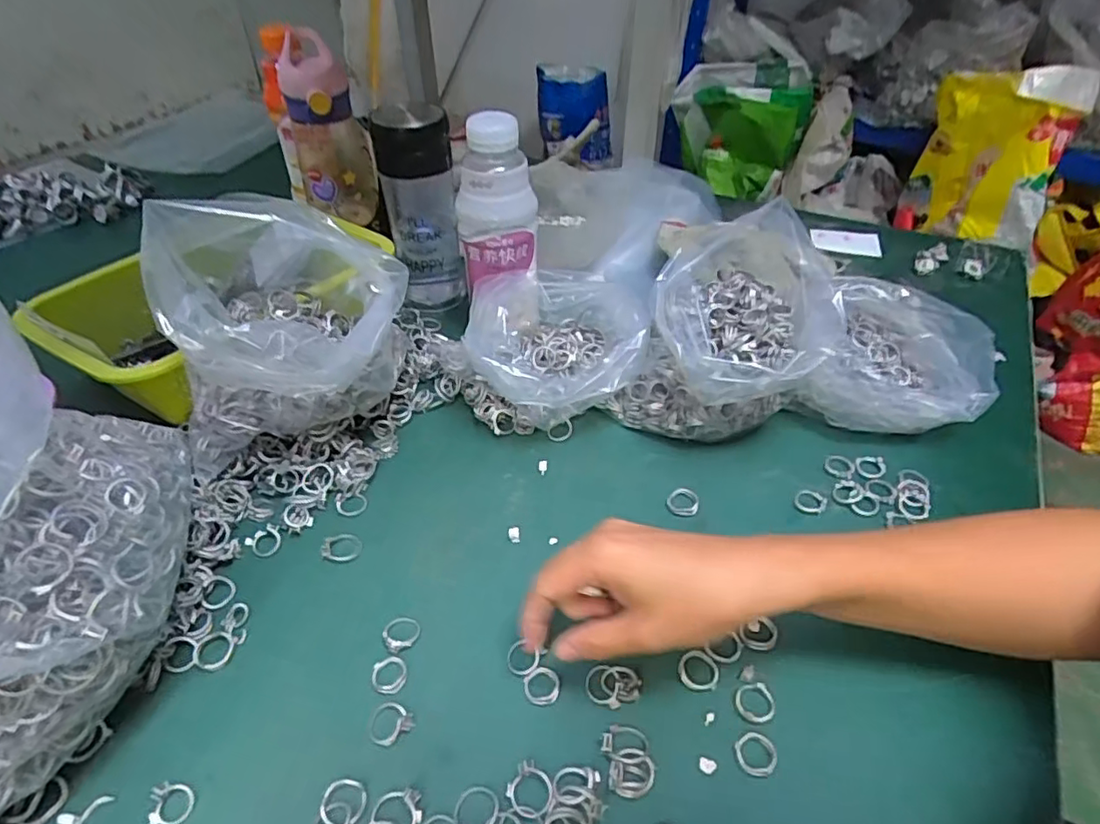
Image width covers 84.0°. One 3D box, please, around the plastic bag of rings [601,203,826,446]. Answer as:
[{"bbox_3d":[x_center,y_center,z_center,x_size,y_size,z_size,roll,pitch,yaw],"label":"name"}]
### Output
[{"bbox_3d":[0.149,-0.076,0.497,0.136,0.132,0.189,20,46,18],"label":"plastic bag of rings"}]

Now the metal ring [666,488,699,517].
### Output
[{"bbox_3d":[0.096,0.064,0.441,0.022,0.006,0.022,1,43,-1],"label":"metal ring"}]

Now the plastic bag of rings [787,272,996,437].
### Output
[{"bbox_3d":[0.281,-0.040,0.502,0.134,0.075,0.122,20,46,18],"label":"plastic bag of rings"}]

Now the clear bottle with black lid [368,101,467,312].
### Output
[{"bbox_3d":[-0.120,-0.186,0.575,0.068,0.186,0.066,-5,44,-8],"label":"clear bottle with black lid"}]

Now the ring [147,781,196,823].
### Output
[{"bbox_3d":[-0.189,0.194,0.303,0.019,0.009,0.018,1,43,-1],"label":"ring"}]

